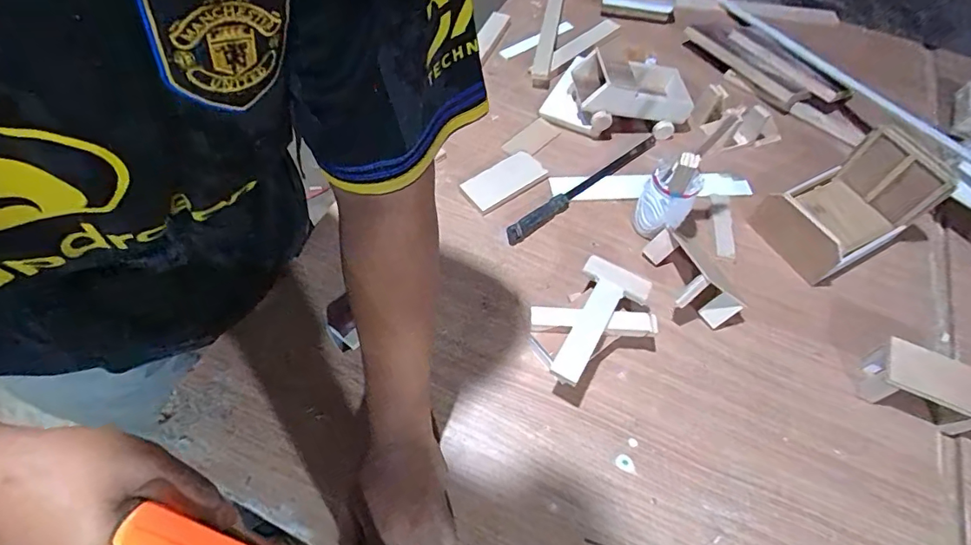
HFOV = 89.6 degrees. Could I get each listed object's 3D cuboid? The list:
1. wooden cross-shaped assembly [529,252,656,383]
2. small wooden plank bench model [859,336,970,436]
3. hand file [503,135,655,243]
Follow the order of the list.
[{"bbox_3d":[0.116,0.057,0.569,0.153,0.059,0.110,-28,63,-19],"label":"wooden cross-shaped assembly"},{"bbox_3d":[0.491,0.126,0.549,0.102,0.068,0.058,22,60,11],"label":"small wooden plank bench model"},{"bbox_3d":[0.145,-0.125,0.710,0.294,0.031,0.023,-34,63,-24],"label":"hand file"}]

